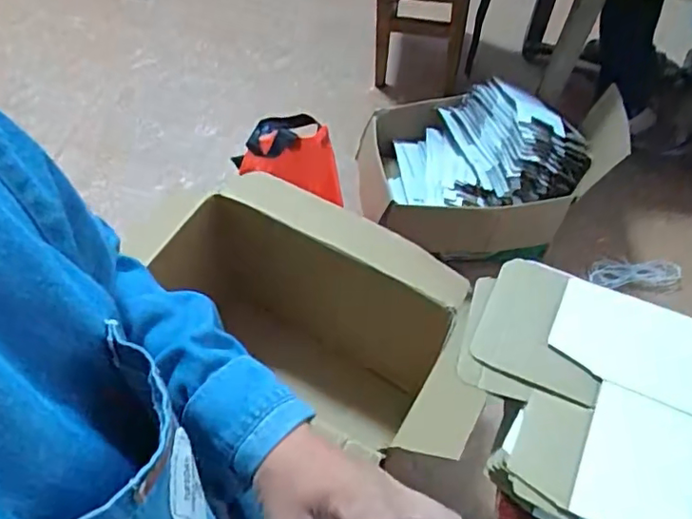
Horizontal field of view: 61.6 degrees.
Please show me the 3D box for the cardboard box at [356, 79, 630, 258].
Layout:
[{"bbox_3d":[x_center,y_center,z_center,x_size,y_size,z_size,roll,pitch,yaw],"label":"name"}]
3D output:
[{"bbox_3d":[0.287,-0.213,1.258,0.495,0.241,0.334,-7,57,-8],"label":"cardboard box"}]

